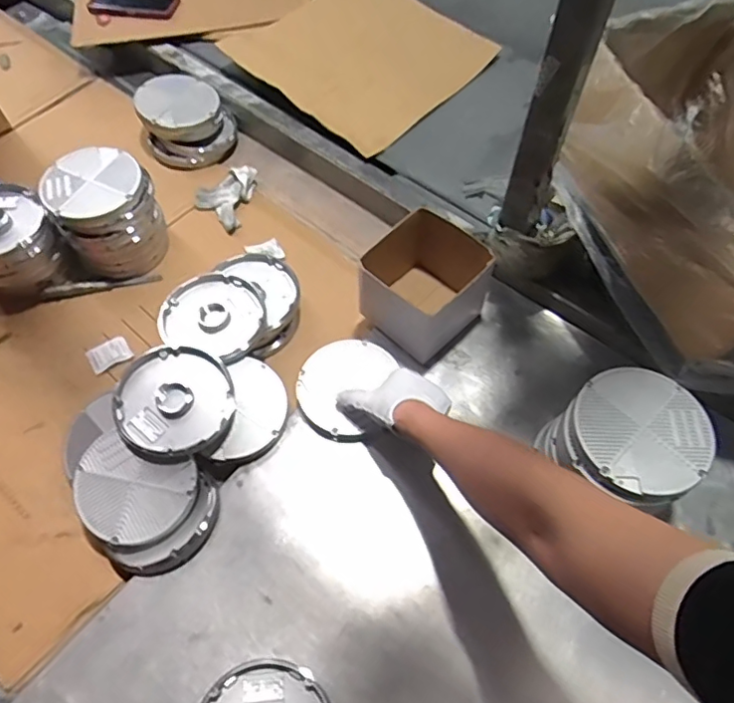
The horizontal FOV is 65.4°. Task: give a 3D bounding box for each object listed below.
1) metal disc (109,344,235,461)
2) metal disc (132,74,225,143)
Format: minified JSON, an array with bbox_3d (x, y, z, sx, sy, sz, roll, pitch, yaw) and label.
[{"bbox_3d":[-0.242,0.061,0.712,0.139,0.030,0.140,5,64,-11],"label":"metal disc"},{"bbox_3d":[-0.341,-0.444,1.039,0.144,0.045,0.153,0,61,0],"label":"metal disc"}]

